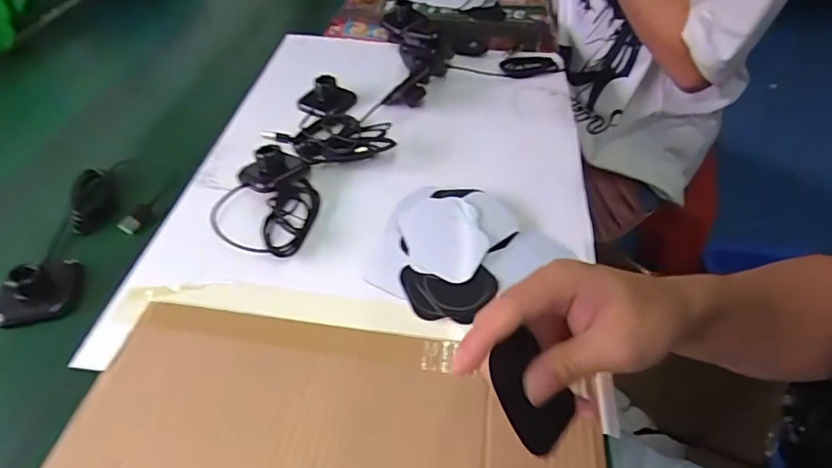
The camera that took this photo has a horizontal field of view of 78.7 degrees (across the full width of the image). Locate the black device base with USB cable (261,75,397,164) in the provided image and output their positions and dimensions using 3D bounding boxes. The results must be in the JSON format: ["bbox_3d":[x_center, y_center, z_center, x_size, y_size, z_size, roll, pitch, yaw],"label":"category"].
[{"bbox_3d":[-0.106,-0.123,0.551,0.113,0.034,0.147,-16,49,-19],"label":"black device base with USB cable"}]

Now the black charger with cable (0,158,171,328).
[{"bbox_3d":[-0.294,0.001,0.449,0.083,0.036,0.187,9,45,5],"label":"black charger with cable"}]

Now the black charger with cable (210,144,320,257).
[{"bbox_3d":[-0.133,-0.034,0.461,0.080,0.035,0.128,7,45,3],"label":"black charger with cable"}]

